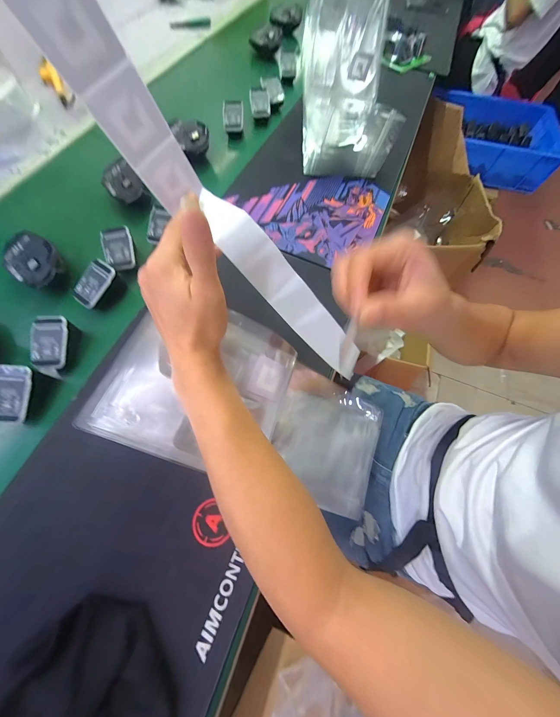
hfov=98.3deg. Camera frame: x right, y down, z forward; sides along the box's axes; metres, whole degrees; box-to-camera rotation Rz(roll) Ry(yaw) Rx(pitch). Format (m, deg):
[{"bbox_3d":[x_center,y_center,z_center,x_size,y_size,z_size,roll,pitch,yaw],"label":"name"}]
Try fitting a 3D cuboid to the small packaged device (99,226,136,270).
[{"bbox_3d":[-0.259,-0.176,0.389,0.045,0.009,0.067,-15,90,-8],"label":"small packaged device"}]

